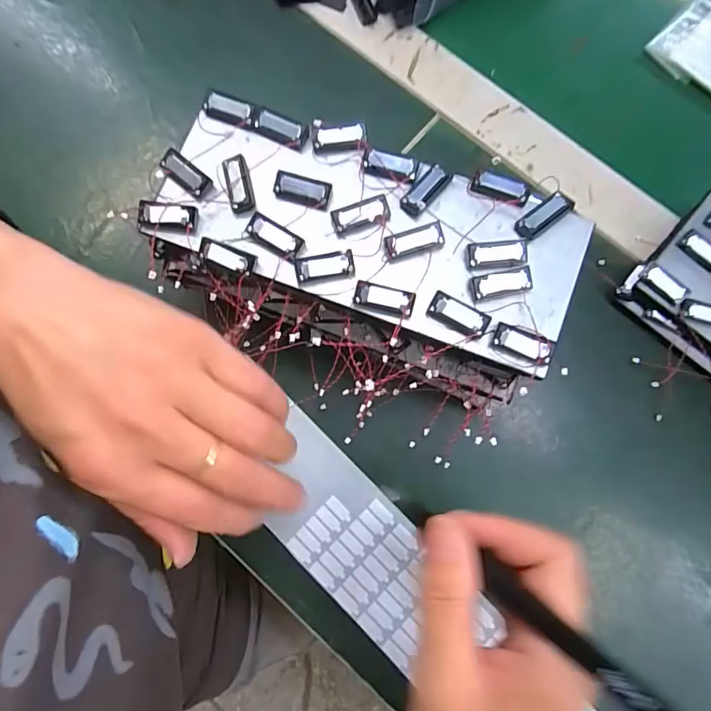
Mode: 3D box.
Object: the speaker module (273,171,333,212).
[{"bbox_3d":[-0.025,-0.078,0.216,0.028,0.006,0.013,15,81,5],"label":"speaker module"}]

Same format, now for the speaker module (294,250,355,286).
[{"bbox_3d":[-0.014,-0.040,0.210,0.027,0.008,0.011,-8,80,1],"label":"speaker module"}]

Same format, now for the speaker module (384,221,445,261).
[{"bbox_3d":[0.028,-0.053,0.212,0.028,0.007,0.009,-15,80,0],"label":"speaker module"}]

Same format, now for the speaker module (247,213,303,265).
[{"bbox_3d":[-0.038,-0.055,0.213,0.027,0.006,0.011,32,83,7],"label":"speaker module"}]

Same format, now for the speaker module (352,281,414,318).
[{"bbox_3d":[0.013,-0.025,0.209,0.027,0.011,0.011,15,81,5],"label":"speaker module"}]

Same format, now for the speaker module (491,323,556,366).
[{"bbox_3d":[0.075,-0.005,0.202,0.026,0.004,0.011,22,82,6],"label":"speaker module"}]

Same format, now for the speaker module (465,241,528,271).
[{"bbox_3d":[0.066,-0.046,0.210,0.028,0.006,0.011,-6,80,2],"label":"speaker module"}]

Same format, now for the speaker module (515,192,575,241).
[{"bbox_3d":[0.088,-0.065,0.213,0.029,0.004,0.012,-37,81,-4],"label":"speaker module"}]

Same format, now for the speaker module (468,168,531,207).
[{"bbox_3d":[0.069,-0.079,0.215,0.027,0.004,0.012,17,82,5],"label":"speaker module"}]

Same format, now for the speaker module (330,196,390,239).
[{"bbox_3d":[0.003,-0.065,0.214,0.027,0.010,0.010,-17,80,0],"label":"speaker module"}]

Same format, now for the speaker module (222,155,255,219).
[{"bbox_3d":[-0.055,-0.081,0.216,0.012,0.007,0.028,-14,80,0],"label":"speaker module"}]

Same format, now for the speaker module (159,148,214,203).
[{"bbox_3d":[-0.081,-0.086,0.218,0.028,0.006,0.011,40,84,8],"label":"speaker module"}]

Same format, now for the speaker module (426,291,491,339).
[{"bbox_3d":[0.047,-0.018,0.206,0.027,0.006,0.011,29,83,7],"label":"speaker module"}]

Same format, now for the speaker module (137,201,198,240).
[{"bbox_3d":[-0.089,-0.064,0.213,0.027,0.005,0.014,2,80,3],"label":"speaker module"}]

